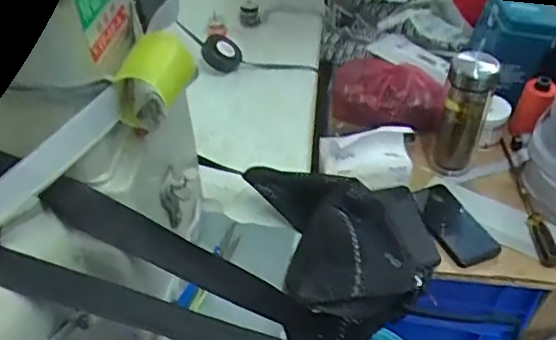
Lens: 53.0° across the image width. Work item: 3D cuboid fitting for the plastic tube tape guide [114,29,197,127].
[{"bbox_3d":[-0.076,-0.060,0.354,0.035,0.034,0.056,11,44,11],"label":"plastic tube tape guide"}]

